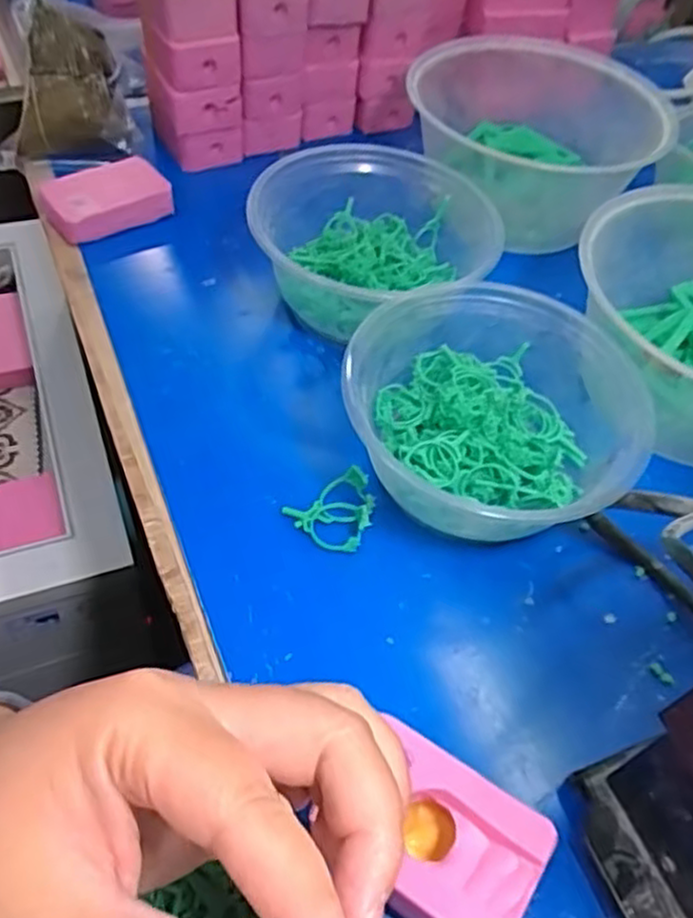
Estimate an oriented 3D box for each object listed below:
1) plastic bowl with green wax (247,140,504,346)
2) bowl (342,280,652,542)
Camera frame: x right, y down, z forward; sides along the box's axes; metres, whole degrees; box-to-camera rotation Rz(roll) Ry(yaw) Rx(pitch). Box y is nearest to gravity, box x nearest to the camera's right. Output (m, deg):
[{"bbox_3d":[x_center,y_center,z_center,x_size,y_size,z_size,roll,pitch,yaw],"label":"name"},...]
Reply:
[{"bbox_3d":[0.016,-0.116,0.416,0.129,0.065,0.139,3,52,-4],"label":"plastic bowl with green wax"},{"bbox_3d":[0.069,-0.020,0.349,0.134,0.060,0.122,3,52,-4],"label":"bowl"}]

